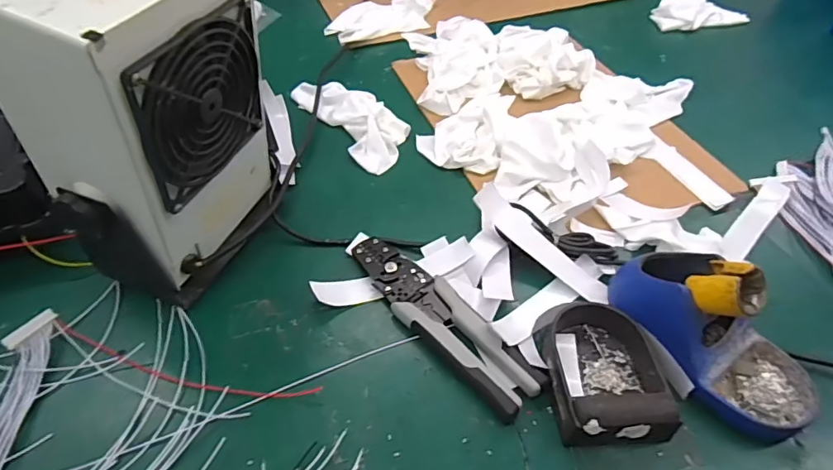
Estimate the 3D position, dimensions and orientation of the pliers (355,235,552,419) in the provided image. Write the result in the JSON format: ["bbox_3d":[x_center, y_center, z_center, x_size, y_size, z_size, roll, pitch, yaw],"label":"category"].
[{"bbox_3d":[0.017,0.063,0.420,0.051,0.015,0.198,-33,56,-26],"label":"pliers"}]

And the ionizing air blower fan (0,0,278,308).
[{"bbox_3d":[-0.190,-0.074,0.384,0.106,0.248,0.147,16,51,13],"label":"ionizing air blower fan"}]

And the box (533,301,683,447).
[{"bbox_3d":[0.140,0.094,0.379,0.084,0.032,0.115,-5,49,-5],"label":"box"}]

